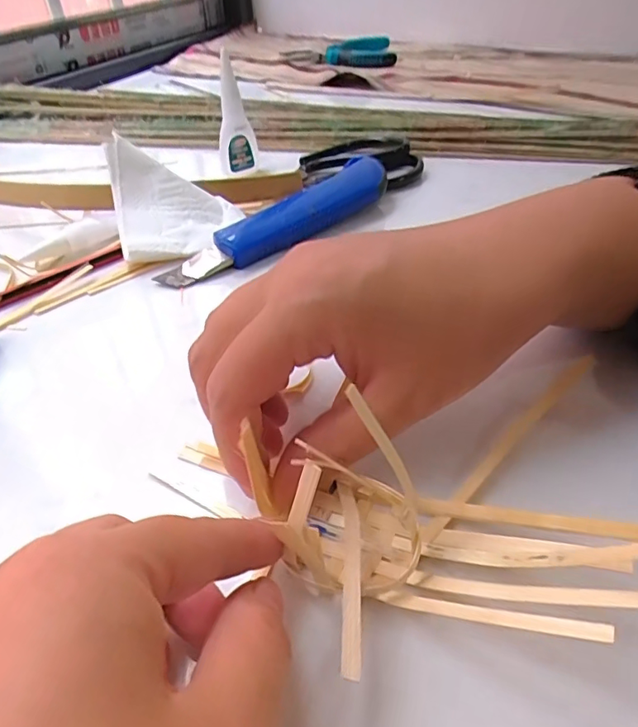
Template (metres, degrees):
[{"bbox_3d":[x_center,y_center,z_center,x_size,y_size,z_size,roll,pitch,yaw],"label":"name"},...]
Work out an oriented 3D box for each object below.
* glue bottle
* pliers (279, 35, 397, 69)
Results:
[{"bbox_3d":[-0.064,-0.185,0.392,0.029,0.084,0.013,-6,43,-4],"label":"glue bottle"},{"bbox_3d":[0.026,-0.409,0.684,0.146,0.024,0.088,5,43,8],"label":"pliers"}]

